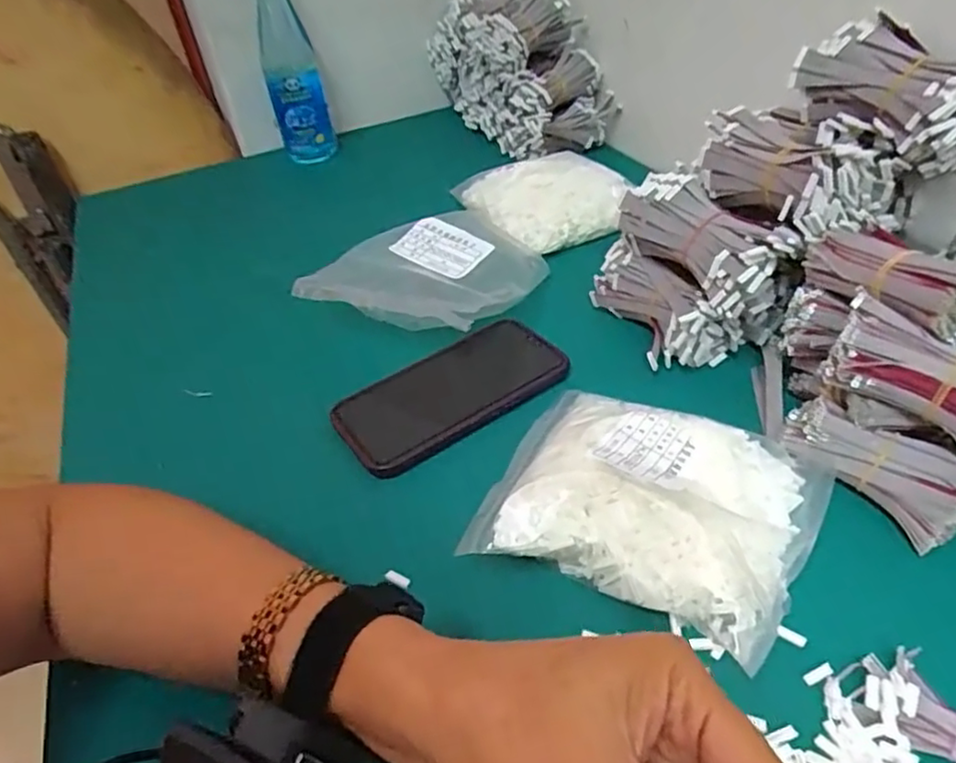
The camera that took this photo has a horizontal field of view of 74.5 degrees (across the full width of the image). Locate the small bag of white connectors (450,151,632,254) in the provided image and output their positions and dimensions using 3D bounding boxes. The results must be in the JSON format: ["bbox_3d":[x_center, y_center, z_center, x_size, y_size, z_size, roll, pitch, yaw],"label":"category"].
[{"bbox_3d":[0.065,-0.176,0.604,0.142,0.033,0.158,-16,42,-11],"label":"small bag of white connectors"}]

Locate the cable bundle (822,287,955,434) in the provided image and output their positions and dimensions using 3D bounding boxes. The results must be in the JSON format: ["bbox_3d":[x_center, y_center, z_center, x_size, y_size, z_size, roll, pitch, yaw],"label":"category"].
[{"bbox_3d":[0.228,0.001,0.304,0.029,0.046,0.104,-32,47,-26],"label":"cable bundle"}]

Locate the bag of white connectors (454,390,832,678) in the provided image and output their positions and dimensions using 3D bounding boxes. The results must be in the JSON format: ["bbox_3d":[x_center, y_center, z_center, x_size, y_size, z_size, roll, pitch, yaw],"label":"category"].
[{"bbox_3d":[0.090,0.056,0.332,0.162,0.039,0.141,17,46,25],"label":"bag of white connectors"}]

